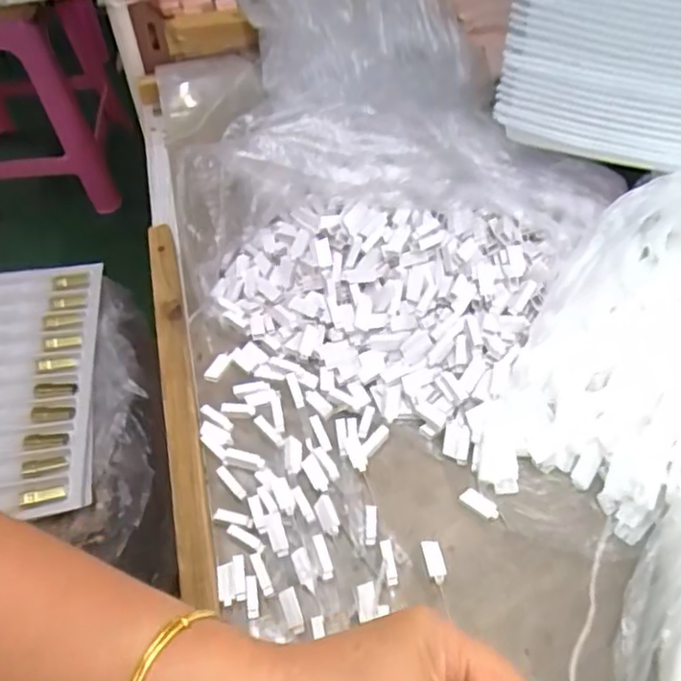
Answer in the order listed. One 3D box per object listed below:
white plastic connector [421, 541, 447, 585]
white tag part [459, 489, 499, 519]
[{"bbox_3d":[0.056,0.132,0.390,0.011,0.004,0.026,-8,53,-3],"label":"white plastic connector"},{"bbox_3d":[0.088,0.103,0.410,0.025,0.006,0.010,27,59,21],"label":"white tag part"}]

